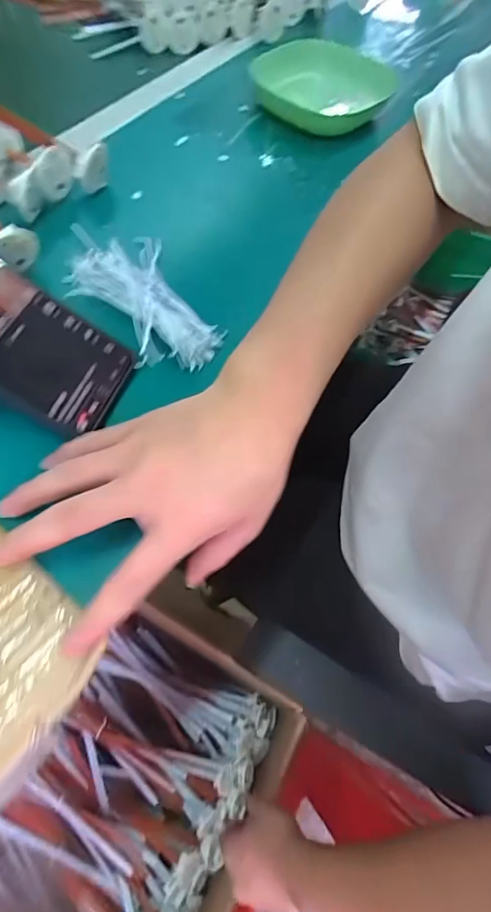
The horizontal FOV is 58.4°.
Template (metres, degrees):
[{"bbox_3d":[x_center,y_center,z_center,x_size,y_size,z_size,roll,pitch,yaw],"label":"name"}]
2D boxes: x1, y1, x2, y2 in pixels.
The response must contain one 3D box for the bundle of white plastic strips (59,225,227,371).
[{"bbox_3d":[-0.082,-0.124,0.336,0.074,0.016,0.156,-29,66,-17],"label":"bundle of white plastic strips"}]

